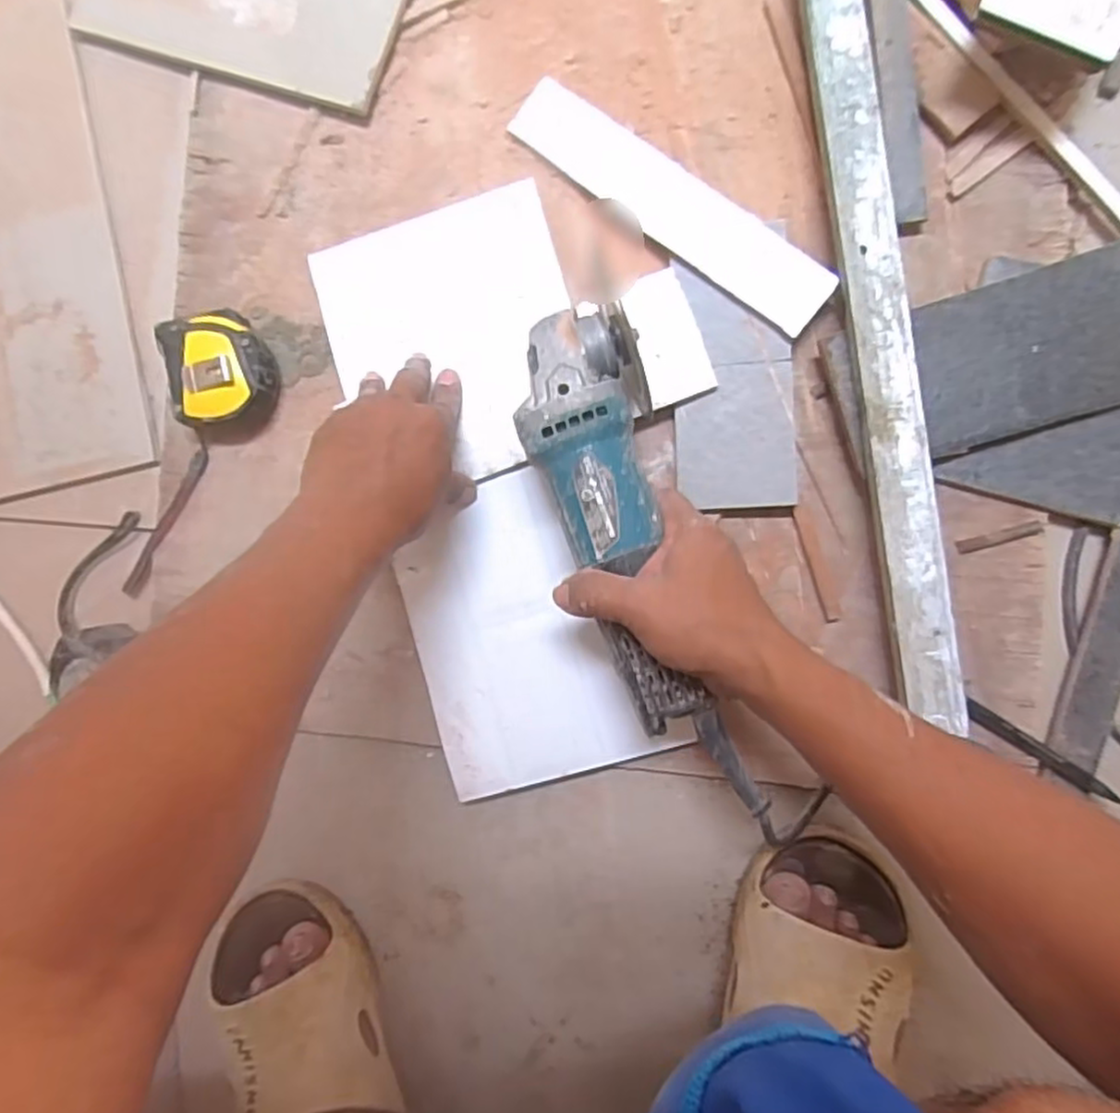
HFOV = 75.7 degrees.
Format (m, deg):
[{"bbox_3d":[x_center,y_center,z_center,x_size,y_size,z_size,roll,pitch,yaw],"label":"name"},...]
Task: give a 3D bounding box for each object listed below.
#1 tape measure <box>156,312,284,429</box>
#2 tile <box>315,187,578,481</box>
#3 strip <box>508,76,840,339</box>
[{"bbox_3d":[-0.237,-0.132,0.505,0.069,0.037,0.075,-13,87,4],"label":"tape measure"},{"bbox_3d":[-0.073,-0.147,0.495,0.166,0.009,0.182,-16,87,4],"label":"tile"},{"bbox_3d":[0.070,-0.232,0.474,0.239,0.006,0.048,40,103,10],"label":"strip"}]

